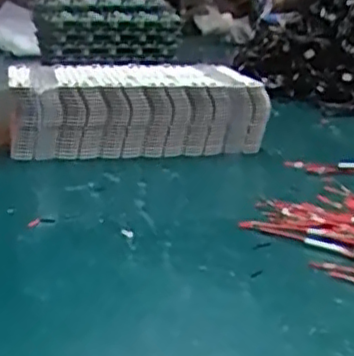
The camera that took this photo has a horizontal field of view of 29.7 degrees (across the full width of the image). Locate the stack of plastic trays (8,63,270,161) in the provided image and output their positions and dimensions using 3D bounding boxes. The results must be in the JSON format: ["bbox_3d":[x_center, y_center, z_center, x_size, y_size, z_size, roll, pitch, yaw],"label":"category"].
[{"bbox_3d":[-0.049,-0.083,0.820,0.283,0.099,0.145,-3,17,-9],"label":"stack of plastic trays"}]

